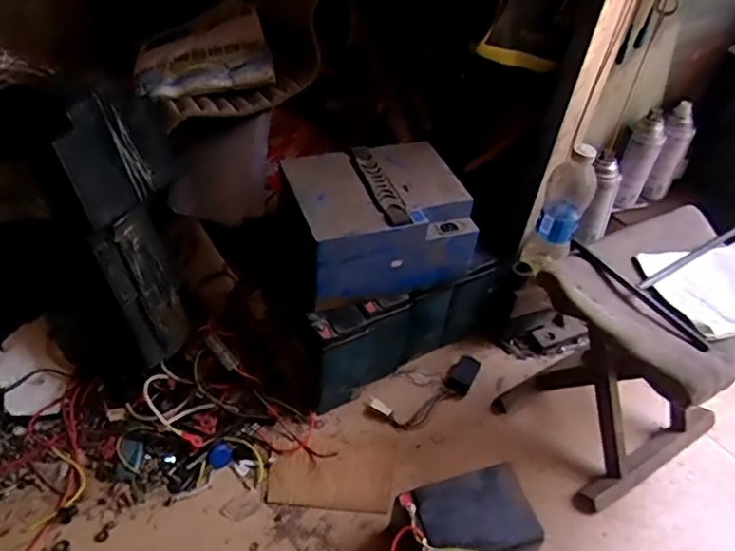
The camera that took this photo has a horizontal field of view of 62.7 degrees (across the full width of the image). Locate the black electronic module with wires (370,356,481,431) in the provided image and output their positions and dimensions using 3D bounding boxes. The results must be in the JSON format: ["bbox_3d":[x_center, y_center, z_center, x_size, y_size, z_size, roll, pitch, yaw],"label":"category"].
[{"bbox_3d":[0.101,0.176,0.914,0.190,0.022,0.058,-22,50,-26],"label":"black electronic module with wires"}]

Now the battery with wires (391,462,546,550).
[{"bbox_3d":[0.110,0.311,0.718,0.162,0.105,0.101,-9,46,-15],"label":"battery with wires"}]

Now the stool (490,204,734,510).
[{"bbox_3d":[0.370,0.112,0.816,0.263,0.288,0.215,-21,50,-26],"label":"stool"}]

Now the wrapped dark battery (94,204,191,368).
[{"bbox_3d":[-0.290,0.015,0.800,0.020,0.196,0.087,5,31,36],"label":"wrapped dark battery"}]

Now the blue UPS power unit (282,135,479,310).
[{"bbox_3d":[0.011,-0.081,0.837,0.222,0.116,0.182,-13,47,-19],"label":"blue UPS power unit"}]

